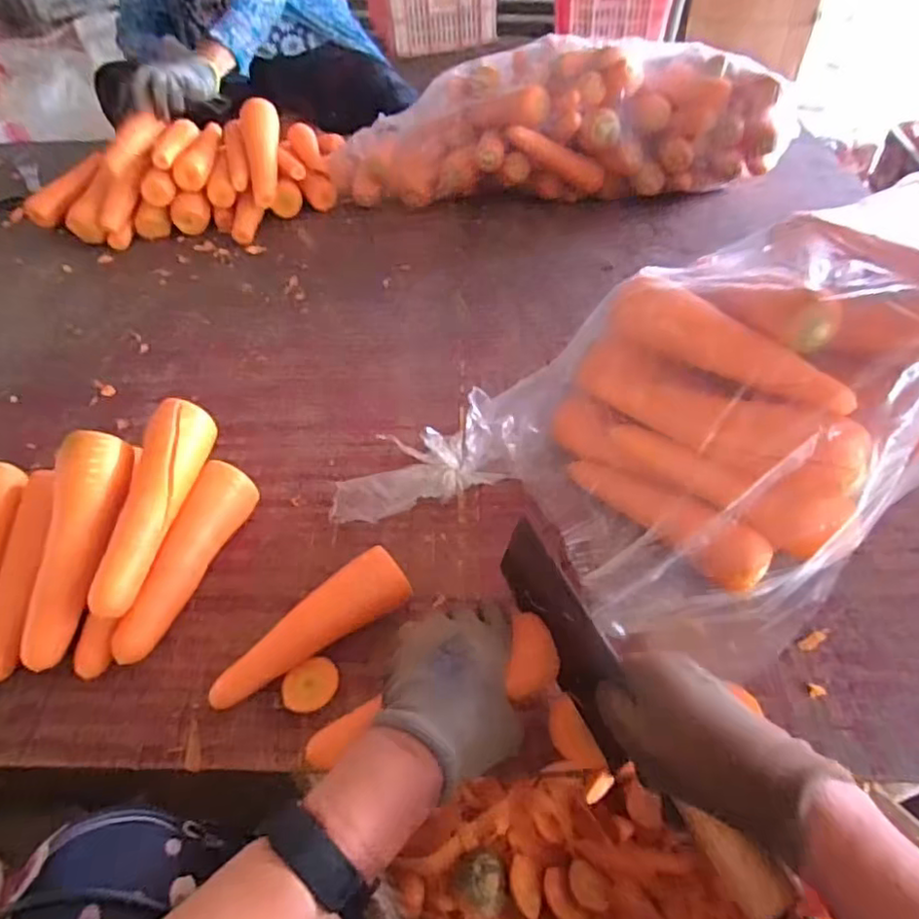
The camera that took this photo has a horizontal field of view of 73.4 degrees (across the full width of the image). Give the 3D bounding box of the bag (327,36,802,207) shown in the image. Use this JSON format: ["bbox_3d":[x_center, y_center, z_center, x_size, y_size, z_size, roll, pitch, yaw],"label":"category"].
[{"bbox_3d":[0.135,-0.519,0.965,0.678,0.181,0.209,1,50,4],"label":"bag"}]

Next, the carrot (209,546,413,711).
[{"bbox_3d":[-0.120,0.135,0.497,0.166,0.052,0.043,-27,53,-19],"label":"carrot"}]

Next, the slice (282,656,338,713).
[{"bbox_3d":[-0.117,0.177,0.483,0.041,0.004,0.038,-1,71,-8],"label":"slice"}]

